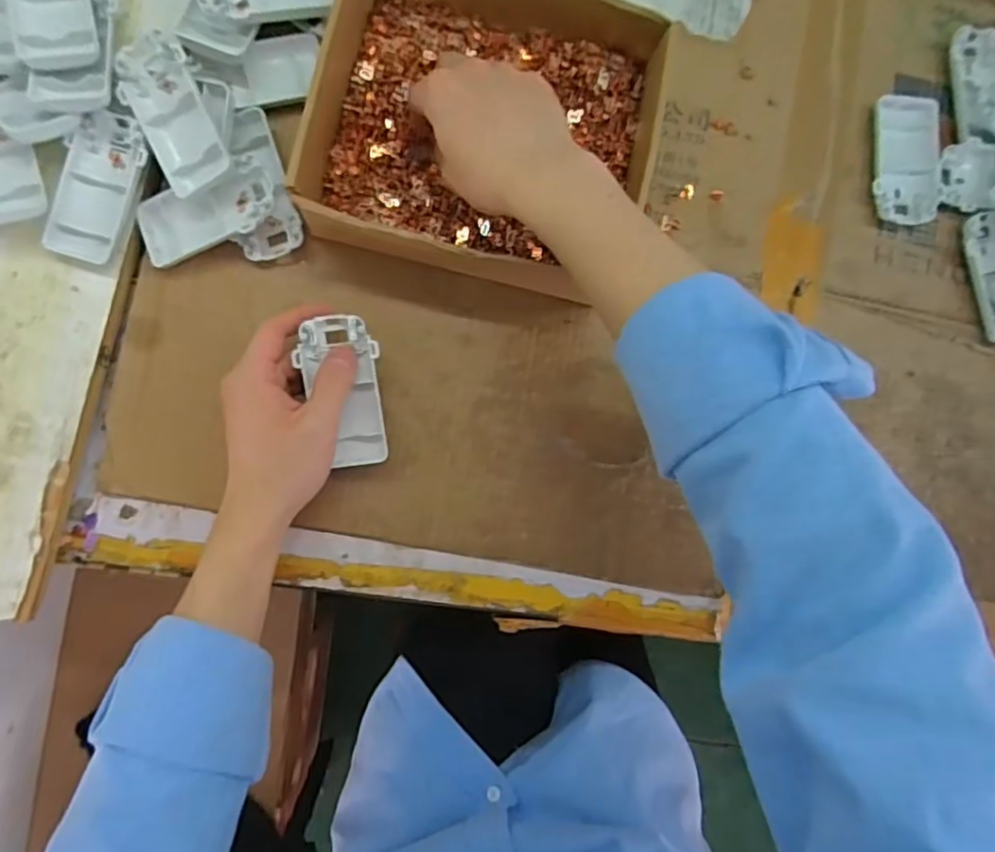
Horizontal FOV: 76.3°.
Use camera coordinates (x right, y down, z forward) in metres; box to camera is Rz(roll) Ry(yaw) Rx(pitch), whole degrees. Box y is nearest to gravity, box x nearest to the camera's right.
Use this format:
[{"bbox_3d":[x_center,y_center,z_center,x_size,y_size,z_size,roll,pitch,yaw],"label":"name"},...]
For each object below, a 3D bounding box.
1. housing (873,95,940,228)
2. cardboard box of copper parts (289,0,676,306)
[{"bbox_3d":[0.307,-0.201,0.475,0.049,0.018,0.100,7,84,-6],"label":"housing"},{"bbox_3d":[-0.007,-0.191,0.411,0.204,0.064,0.195,14,83,-5],"label":"cardboard box of copper parts"}]

